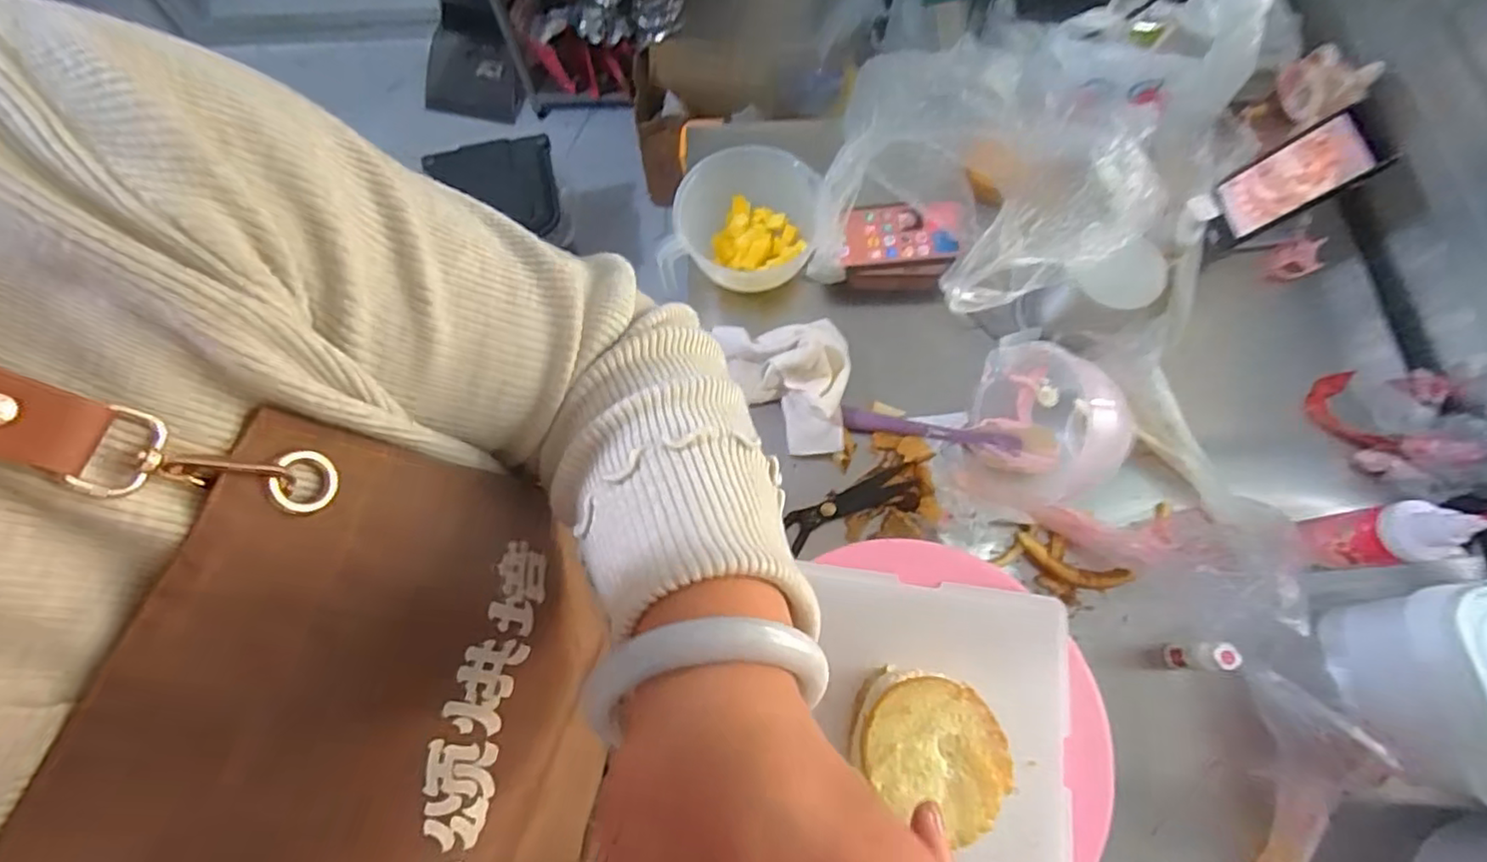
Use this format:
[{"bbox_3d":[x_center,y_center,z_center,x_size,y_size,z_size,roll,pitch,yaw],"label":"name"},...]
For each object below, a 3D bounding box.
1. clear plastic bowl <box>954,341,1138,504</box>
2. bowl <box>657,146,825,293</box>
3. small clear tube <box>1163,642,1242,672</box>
[{"bbox_3d":[0.298,-0.003,0.624,0.130,0.113,0.143,15,72,5],"label":"clear plastic bowl"},{"bbox_3d":[0.000,-0.219,0.711,0.156,0.100,0.142,0,71,0],"label":"bowl"},{"bbox_3d":[0.414,0.205,0.587,0.028,0.075,0.024,1,71,0],"label":"small clear tube"}]

